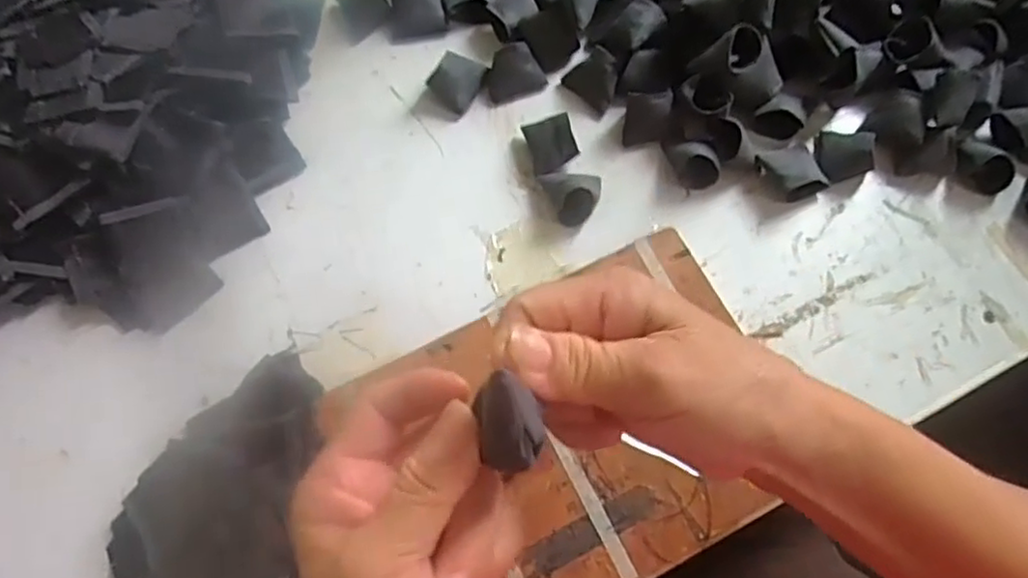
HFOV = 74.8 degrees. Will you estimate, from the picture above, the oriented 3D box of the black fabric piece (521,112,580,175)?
[{"bbox_3d":[0.027,-0.101,0.471,0.032,0.024,0.036,-16,71,-5],"label":"black fabric piece"}]

